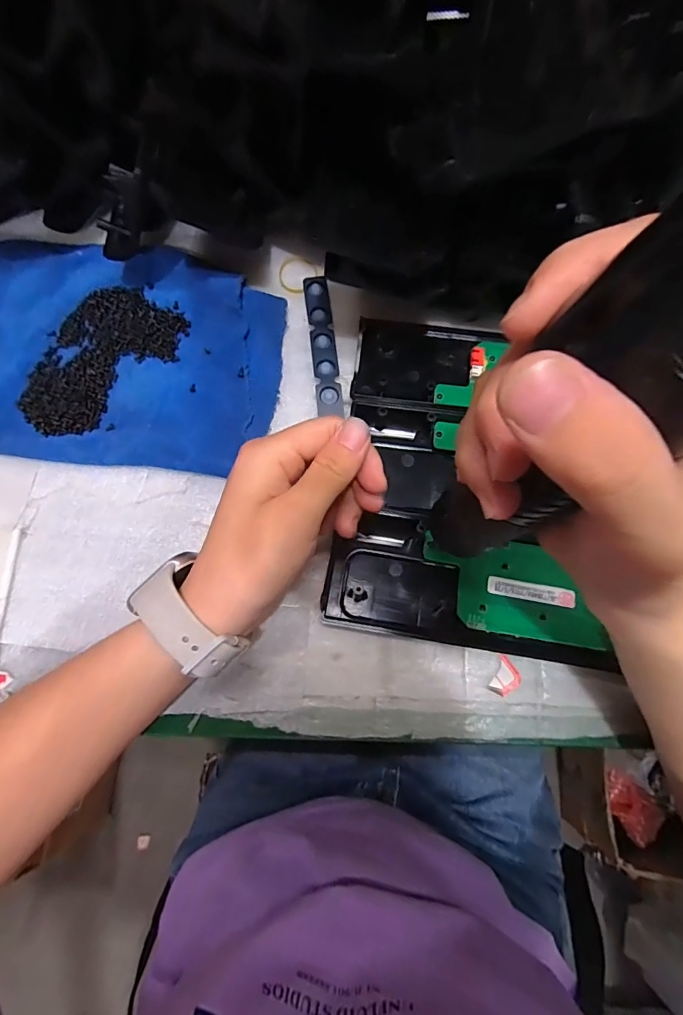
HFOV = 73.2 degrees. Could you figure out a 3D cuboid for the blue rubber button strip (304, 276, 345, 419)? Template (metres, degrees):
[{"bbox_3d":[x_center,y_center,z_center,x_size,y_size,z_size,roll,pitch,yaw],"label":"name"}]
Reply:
[{"bbox_3d":[-0.013,-0.112,0.314,0.017,0.007,0.105,-7,76,-1],"label":"blue rubber button strip"}]

